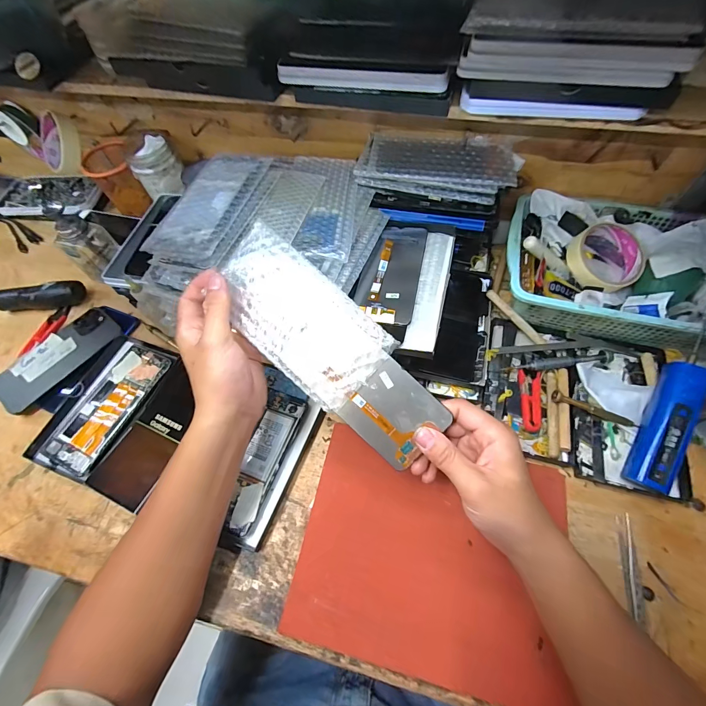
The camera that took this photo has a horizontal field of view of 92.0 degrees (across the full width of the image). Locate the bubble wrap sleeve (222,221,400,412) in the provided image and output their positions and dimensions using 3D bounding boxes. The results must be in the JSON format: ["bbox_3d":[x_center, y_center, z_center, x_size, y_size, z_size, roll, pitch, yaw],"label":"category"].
[{"bbox_3d":[-0.050,-0.031,0.308,0.166,0.008,0.089,41,97,3],"label":"bubble wrap sleeve"}]

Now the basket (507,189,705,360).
[{"bbox_3d":[0.333,-0.102,0.439,0.264,0.069,0.192,13,62,10],"label":"basket"}]

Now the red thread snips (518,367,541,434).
[{"bbox_3d":[0.209,0.055,0.401,0.024,0.011,0.077,11,62,9],"label":"red thread snips"}]

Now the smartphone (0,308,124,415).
[{"bbox_3d":[-0.403,0.005,0.466,0.078,0.015,0.159,33,70,18],"label":"smartphone"}]

